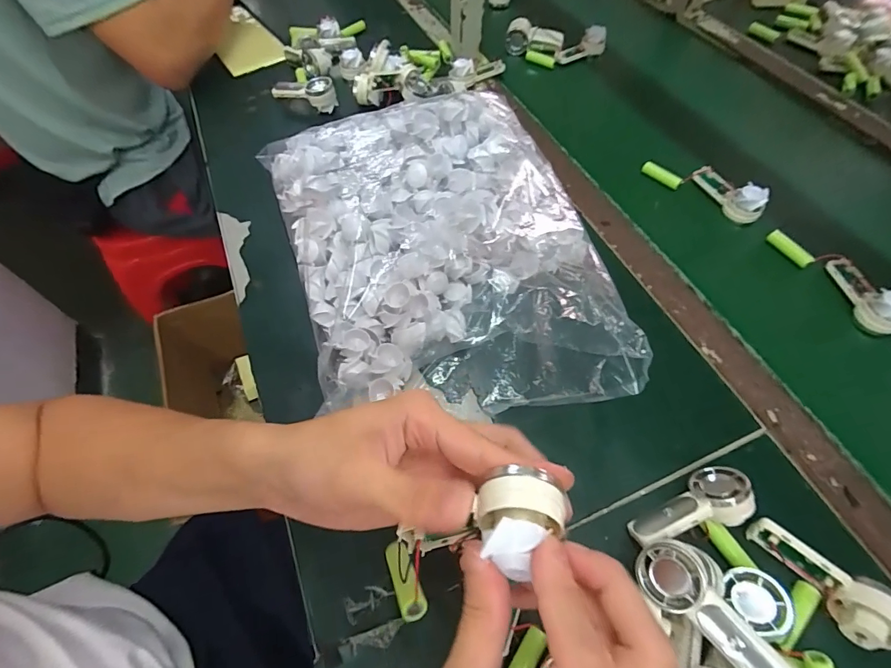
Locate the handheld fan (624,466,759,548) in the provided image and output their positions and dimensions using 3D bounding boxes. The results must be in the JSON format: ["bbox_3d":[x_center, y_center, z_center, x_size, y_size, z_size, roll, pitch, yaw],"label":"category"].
[{"bbox_3d":[0.184,0.135,0.317,0.091,0.040,0.024,-28,109,-8],"label":"handheld fan"}]

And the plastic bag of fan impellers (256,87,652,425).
[{"bbox_3d":[-0.007,-0.089,0.434,0.297,0.083,0.373,-15,60,-8],"label":"plastic bag of fan impellers"}]

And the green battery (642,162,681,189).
[{"bbox_3d":[0.273,-0.201,0.544,0.051,0.015,0.013,40,68,20],"label":"green battery"}]

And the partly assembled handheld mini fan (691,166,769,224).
[{"bbox_3d":[0.339,-0.173,0.512,0.028,0.035,0.091,-25,62,-14],"label":"partly assembled handheld mini fan"}]

